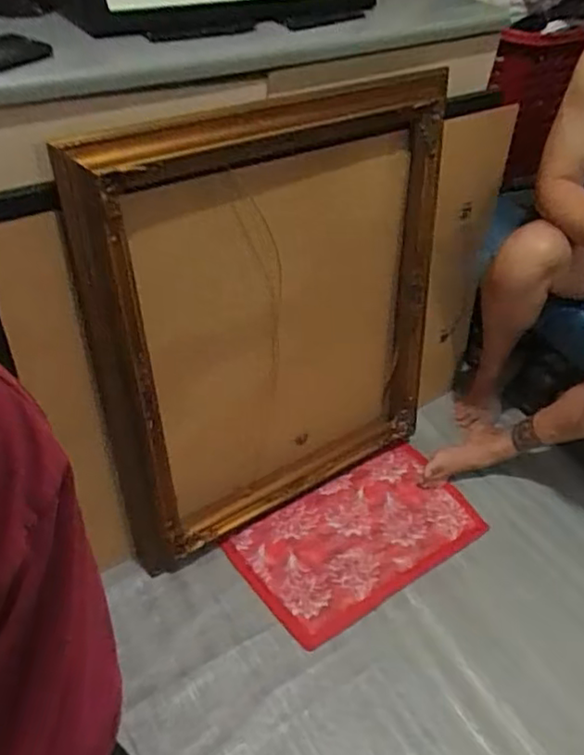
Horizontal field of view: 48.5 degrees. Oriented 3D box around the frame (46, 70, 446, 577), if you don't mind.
[{"bbox_3d":[-0.008,-0.078,1.135,0.706,0.774,0.074,-24,40,-26],"label":"frame"}]

